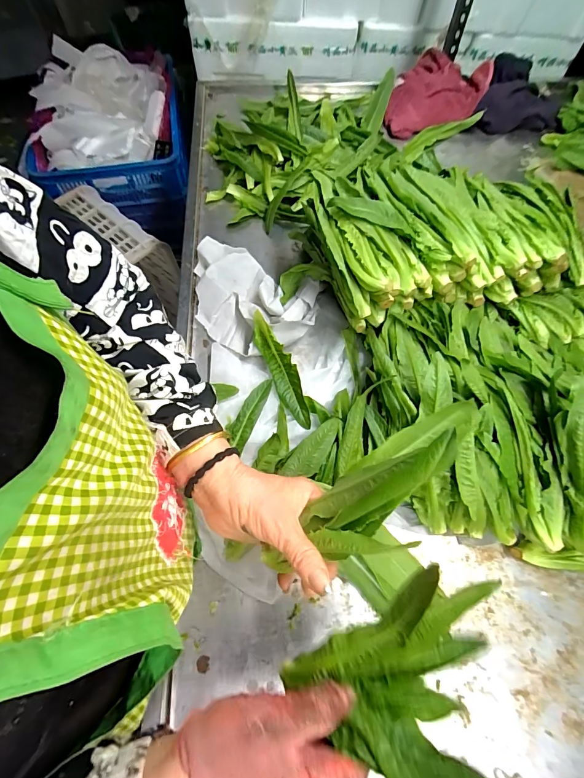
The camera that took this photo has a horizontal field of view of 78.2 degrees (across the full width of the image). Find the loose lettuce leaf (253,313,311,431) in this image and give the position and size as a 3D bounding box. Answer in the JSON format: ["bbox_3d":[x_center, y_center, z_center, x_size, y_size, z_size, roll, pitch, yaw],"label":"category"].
[{"bbox_3d":[-0.016,-0.030,0.497,0.032,0.051,0.171,-23,69,-10],"label":"loose lettuce leaf"}]

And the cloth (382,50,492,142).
[{"bbox_3d":[0.301,-0.610,0.757,0.170,0.063,0.218,27,69,10],"label":"cloth"}]

